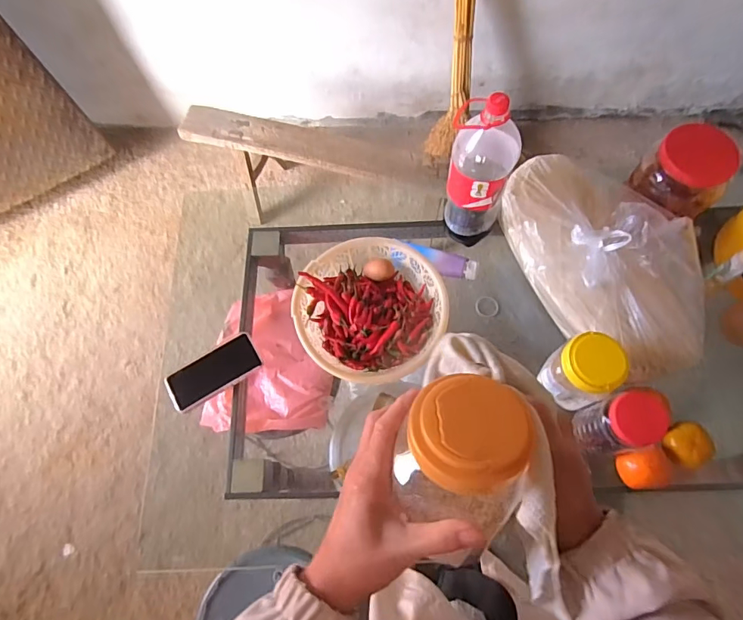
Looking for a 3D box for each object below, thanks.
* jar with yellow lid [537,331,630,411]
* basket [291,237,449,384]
[{"bbox_3d":[0.330,0.101,0.747,0.085,0.137,0.092,-1,70,3],"label":"jar with yellow lid"},{"bbox_3d":[-0.002,-0.003,0.841,0.249,0.064,0.255,-1,70,3],"label":"basket"}]

